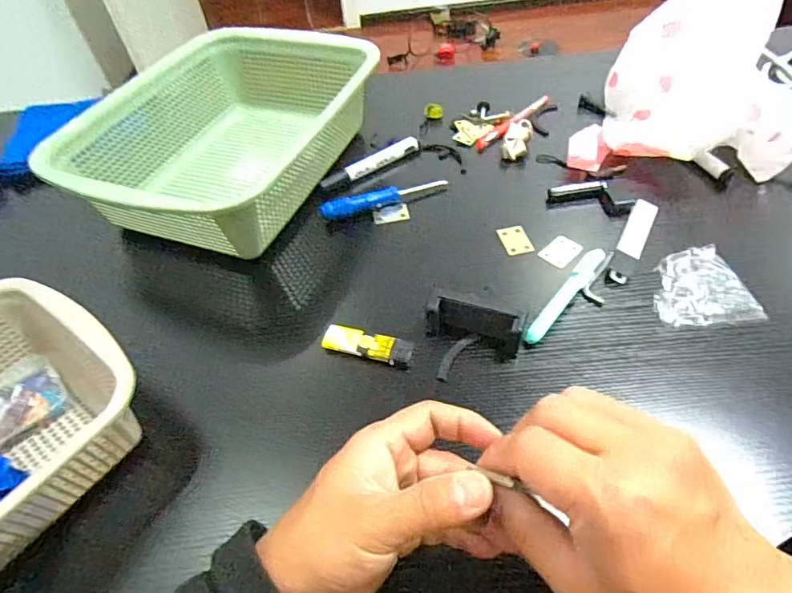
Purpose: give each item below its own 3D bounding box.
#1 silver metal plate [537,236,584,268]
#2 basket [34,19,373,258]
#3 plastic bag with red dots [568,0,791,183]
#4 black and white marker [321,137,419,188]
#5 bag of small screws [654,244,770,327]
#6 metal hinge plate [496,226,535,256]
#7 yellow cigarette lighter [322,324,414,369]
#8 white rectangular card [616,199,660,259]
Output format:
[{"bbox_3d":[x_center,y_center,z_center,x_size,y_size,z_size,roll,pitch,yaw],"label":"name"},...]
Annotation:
[{"bbox_3d":[0.162,-0.044,0.480,0.041,0.004,0.031,-37,51,-24],"label":"silver metal plate"},{"bbox_3d":[-0.188,-0.190,0.570,0.251,0.099,0.336,18,54,19],"label":"basket"},{"bbox_3d":[0.323,-0.235,0.506,0.206,0.176,0.199,20,55,21],"label":"plastic bag with red dots"},{"bbox_3d":[-0.030,-0.160,0.583,0.132,0.016,0.018,-31,54,-19],"label":"black and white marker"},{"bbox_3d":[0.266,-0.008,0.435,0.083,0.015,0.074,-10,50,-3],"label":"bag of small screws"},{"bbox_3d":[0.121,-0.057,0.494,0.028,0.004,0.041,-11,50,-3],"label":"metal hinge plate"},{"bbox_3d":[-0.024,0.042,0.418,0.078,0.010,0.023,11,52,14],"label":"yellow cigarette lighter"},{"bbox_3d":[0.239,-0.067,0.482,0.023,0.005,0.079,22,56,22],"label":"white rectangular card"}]

